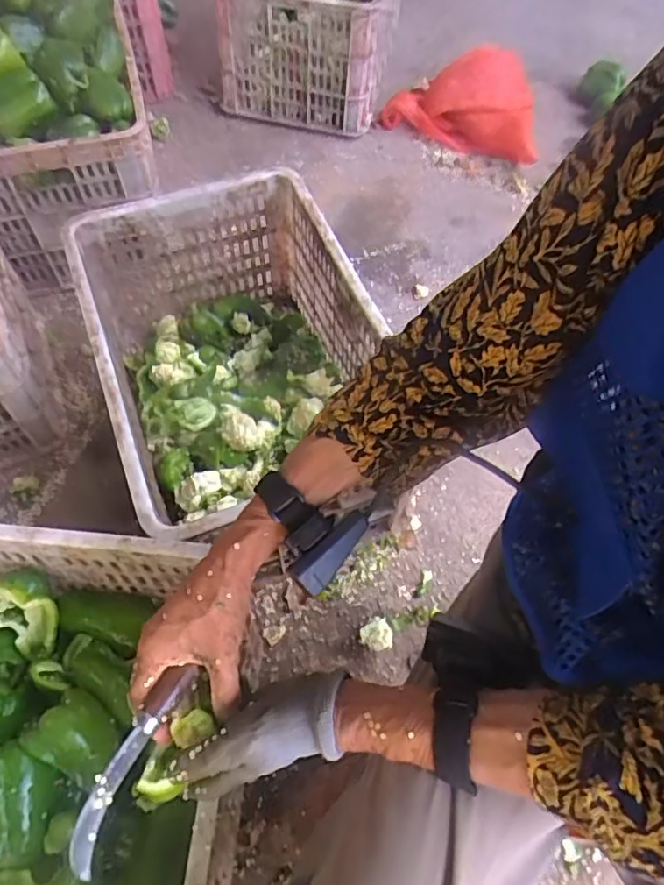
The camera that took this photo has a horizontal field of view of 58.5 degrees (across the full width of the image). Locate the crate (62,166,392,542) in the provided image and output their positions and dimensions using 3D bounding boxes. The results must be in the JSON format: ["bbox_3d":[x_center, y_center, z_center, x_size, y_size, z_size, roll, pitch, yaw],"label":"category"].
[{"bbox_3d":[-0.139,-0.095,0.896,0.349,0.307,0.555,-16,61,-13],"label":"crate"}]

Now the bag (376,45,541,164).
[{"bbox_3d":[0.345,-0.894,1.557,0.397,0.152,0.262,11,59,3],"label":"bag"}]

